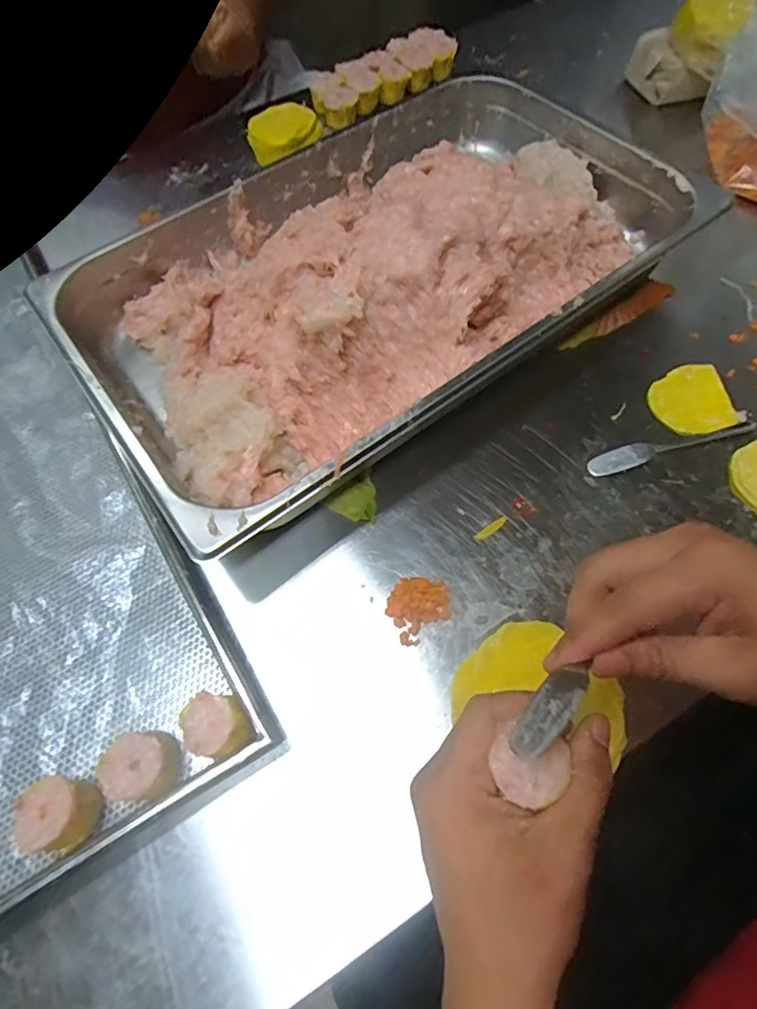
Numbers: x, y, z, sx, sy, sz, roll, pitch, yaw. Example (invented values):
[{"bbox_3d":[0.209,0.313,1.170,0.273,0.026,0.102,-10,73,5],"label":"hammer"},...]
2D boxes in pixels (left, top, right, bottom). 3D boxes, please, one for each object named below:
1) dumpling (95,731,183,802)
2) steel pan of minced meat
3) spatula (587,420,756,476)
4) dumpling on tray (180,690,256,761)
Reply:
[{"bbox_3d":[-0.145,0.162,0.335,0.043,0.033,0.036,-3,65,1],"label":"dumpling"},{"bbox_3d":[0.002,-0.212,0.470,0.517,0.092,0.320,-35,68,-13],"label":"steel pan of minced meat"},{"bbox_3d":[0.233,-0.046,0.426,0.135,0.009,0.017,-14,65,-4],"label":"spatula"},{"bbox_3d":[-0.102,0.140,0.345,0.037,0.027,0.042,-33,68,-12],"label":"dumpling on tray"}]

